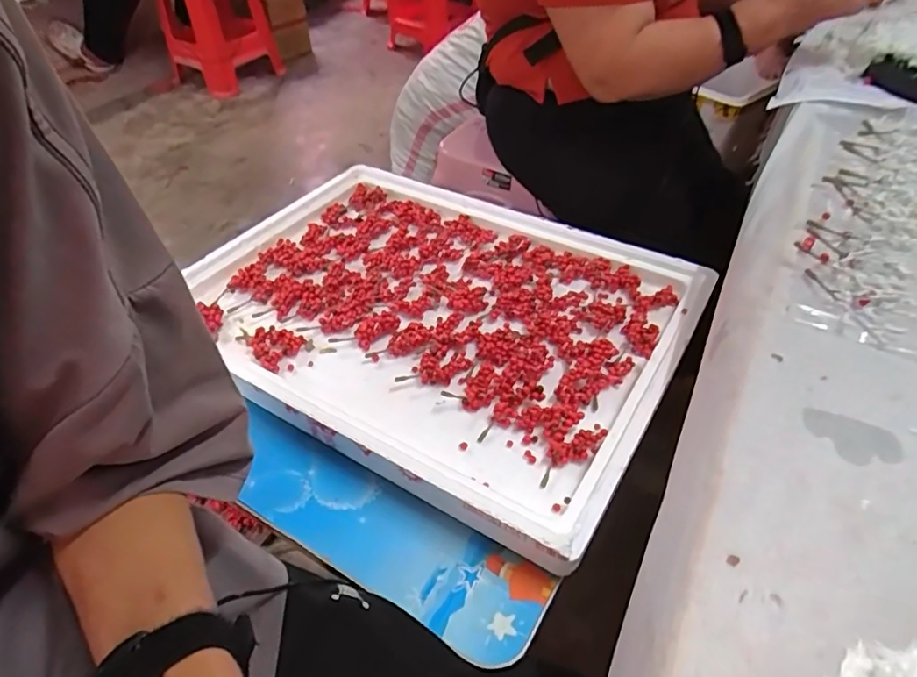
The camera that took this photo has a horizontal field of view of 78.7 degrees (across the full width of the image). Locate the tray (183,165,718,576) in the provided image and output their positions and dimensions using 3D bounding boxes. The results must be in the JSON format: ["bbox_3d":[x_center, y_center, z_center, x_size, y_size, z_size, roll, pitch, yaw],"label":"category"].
[{"bbox_3d":[-0.030,-0.041,0.707,0.578,0.058,0.451,23,50,24],"label":"tray"}]

